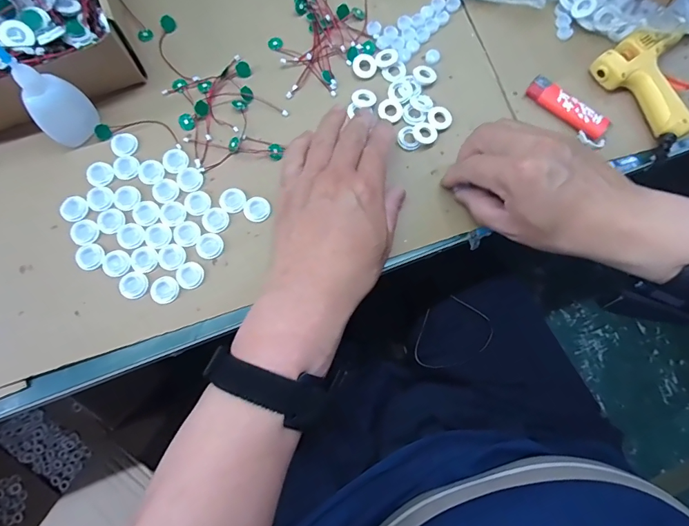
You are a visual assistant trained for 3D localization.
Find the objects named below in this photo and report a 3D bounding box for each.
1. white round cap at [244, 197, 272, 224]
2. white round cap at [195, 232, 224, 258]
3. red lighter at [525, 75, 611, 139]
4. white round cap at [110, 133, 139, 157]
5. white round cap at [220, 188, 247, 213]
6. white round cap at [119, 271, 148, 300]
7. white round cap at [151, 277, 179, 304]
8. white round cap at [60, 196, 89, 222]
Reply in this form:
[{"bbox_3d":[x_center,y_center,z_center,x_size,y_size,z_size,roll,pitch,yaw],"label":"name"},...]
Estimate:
[{"bbox_3d":[-0.078,-0.048,0.367,0.023,0.004,0.024,0,78,-1],"label":"white round cap"},{"bbox_3d":[-0.118,-0.015,0.359,0.022,0.004,0.022,0,78,-1],"label":"white round cap"},{"bbox_3d":[0.212,-0.148,0.391,0.081,0.011,0.022,39,80,7],"label":"red lighter"},{"bbox_3d":[-0.203,-0.110,0.378,0.023,0.004,0.025,0,78,-1],"label":"white round cap"},{"bbox_3d":[-0.100,-0.056,0.369,0.023,0.004,0.022,0,78,-1],"label":"white round cap"},{"bbox_3d":[-0.179,0.019,0.348,0.023,0.004,0.023,0,78,-1],"label":"white round cap"},{"bbox_3d":[-0.152,0.023,0.348,0.023,0.004,0.021,0,78,-1],"label":"white round cap"},{"bbox_3d":[-0.238,-0.048,0.361,0.024,0.004,0.023,0,78,-1],"label":"white round cap"}]

